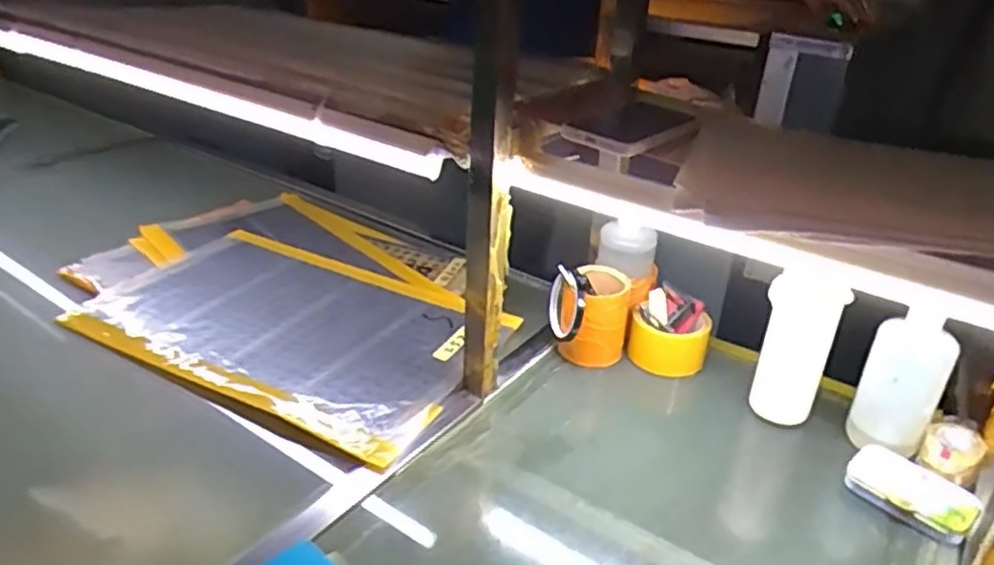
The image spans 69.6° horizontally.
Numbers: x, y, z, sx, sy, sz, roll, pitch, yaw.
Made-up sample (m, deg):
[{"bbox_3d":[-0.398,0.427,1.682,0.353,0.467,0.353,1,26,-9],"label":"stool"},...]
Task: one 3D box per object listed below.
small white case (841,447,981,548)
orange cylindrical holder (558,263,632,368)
[{"bbox_3d":[0.412,0.206,0.710,0.113,0.023,0.072,25,36,34],"label":"small white case"},{"bbox_3d":[0.123,0.043,0.918,0.088,0.101,0.091,2,29,-1],"label":"orange cylindrical holder"}]

